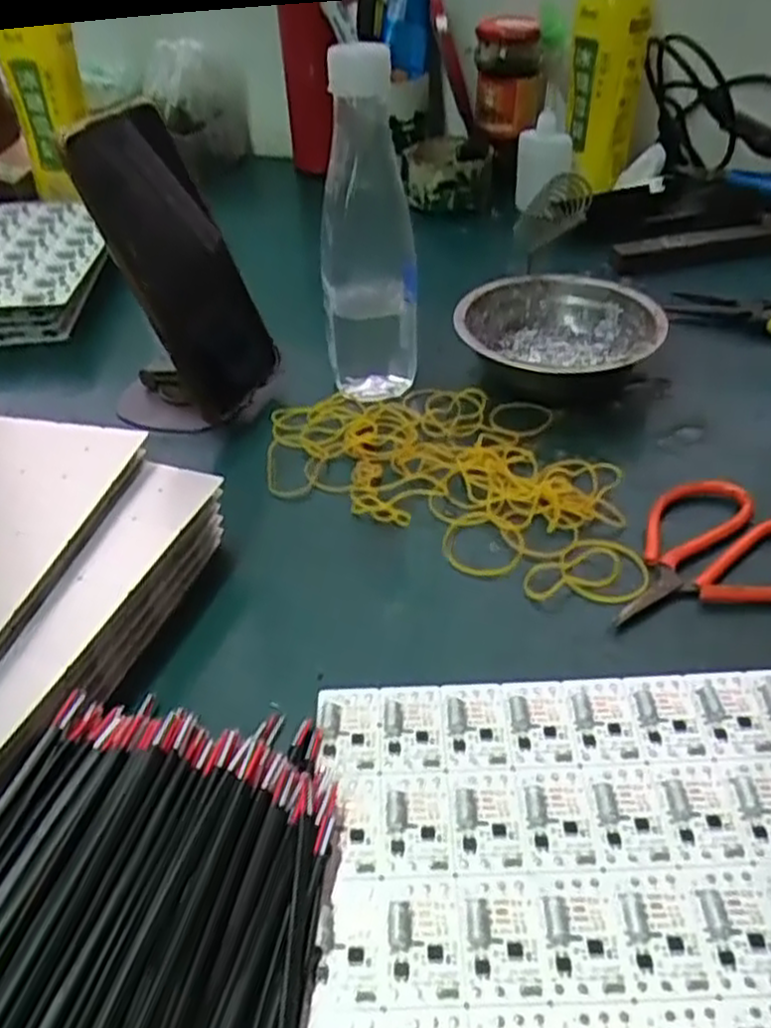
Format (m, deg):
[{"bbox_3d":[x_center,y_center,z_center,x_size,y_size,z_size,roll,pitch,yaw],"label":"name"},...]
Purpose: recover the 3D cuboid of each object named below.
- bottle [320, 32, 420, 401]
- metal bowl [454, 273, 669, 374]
[{"bbox_3d":[-0.010,-0.159,0.446,0.055,0.183,0.048,-3,41,-1],"label":"bottle"},{"bbox_3d":[0.102,-0.108,0.488,0.109,0.048,0.109,-1,41,1],"label":"metal bowl"}]

